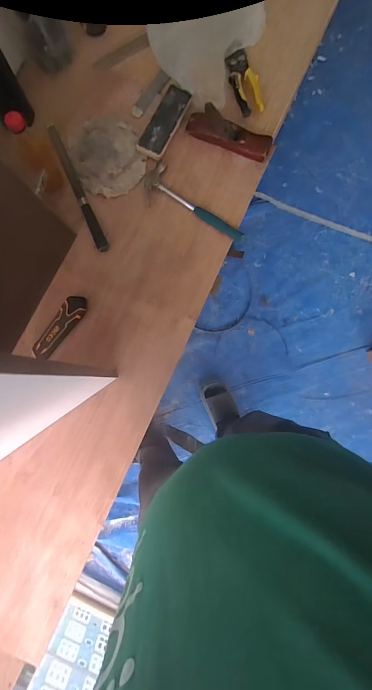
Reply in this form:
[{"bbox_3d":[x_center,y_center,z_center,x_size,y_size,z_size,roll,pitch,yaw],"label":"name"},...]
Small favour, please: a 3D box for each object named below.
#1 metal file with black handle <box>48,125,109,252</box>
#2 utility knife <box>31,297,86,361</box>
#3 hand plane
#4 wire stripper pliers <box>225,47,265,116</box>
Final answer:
[{"bbox_3d":[-0.243,-0.354,0.715,0.023,0.010,0.318,-23,86,-6],"label":"metal file with black handle"},{"bbox_3d":[-0.266,-0.036,0.678,0.042,0.026,0.155,37,81,-1],"label":"utility knife"},{"bbox_3d":[0.097,-0.469,0.713,0.188,0.043,0.059,19,82,-3],"label":"hand plane"},{"bbox_3d":[0.138,-0.612,0.748,0.054,0.022,0.161,-19,86,-8],"label":"wire stripper pliers"}]

